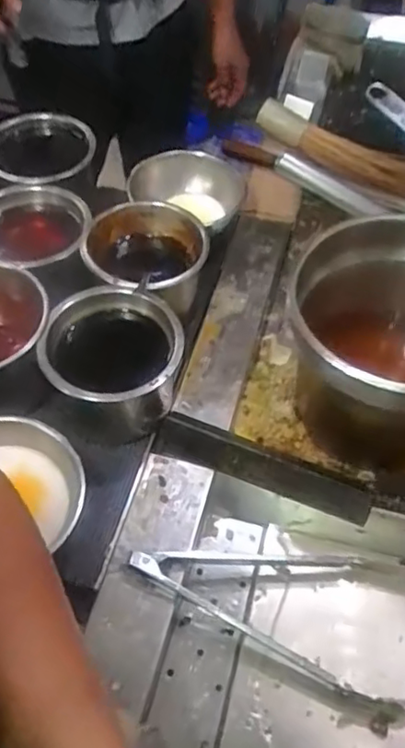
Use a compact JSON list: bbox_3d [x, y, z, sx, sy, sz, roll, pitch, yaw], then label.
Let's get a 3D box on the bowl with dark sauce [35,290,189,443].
[{"bbox_3d":[-0.101,-0.006,0.705,0.144,0.122,0.141,0,54,0],"label":"bowl with dark sauce"}]

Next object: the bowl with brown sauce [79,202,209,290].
[{"bbox_3d":[-0.072,-0.145,0.788,0.153,0.080,0.162,0,54,0],"label":"bowl with brown sauce"}]

